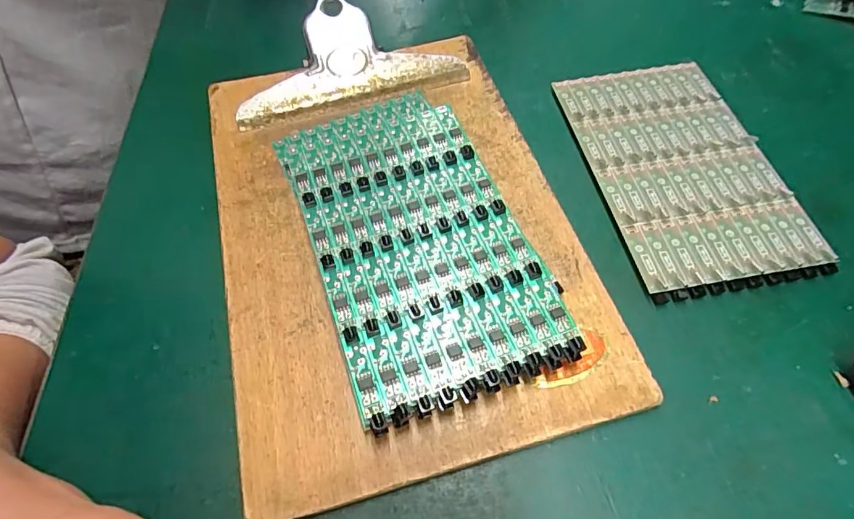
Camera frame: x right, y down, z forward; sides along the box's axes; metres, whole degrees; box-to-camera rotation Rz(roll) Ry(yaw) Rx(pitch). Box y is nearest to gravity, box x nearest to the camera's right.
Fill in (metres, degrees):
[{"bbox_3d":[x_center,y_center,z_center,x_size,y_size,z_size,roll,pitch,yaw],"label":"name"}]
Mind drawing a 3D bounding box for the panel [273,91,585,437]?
[{"bbox_3d":[-0.008,-0.013,0.197,0.079,0.014,0.148,-19,61,-11],"label":"panel"}]

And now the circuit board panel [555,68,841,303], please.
[{"bbox_3d":[0.117,-0.044,0.222,0.078,0.006,0.130,-8,59,-4],"label":"circuit board panel"}]

